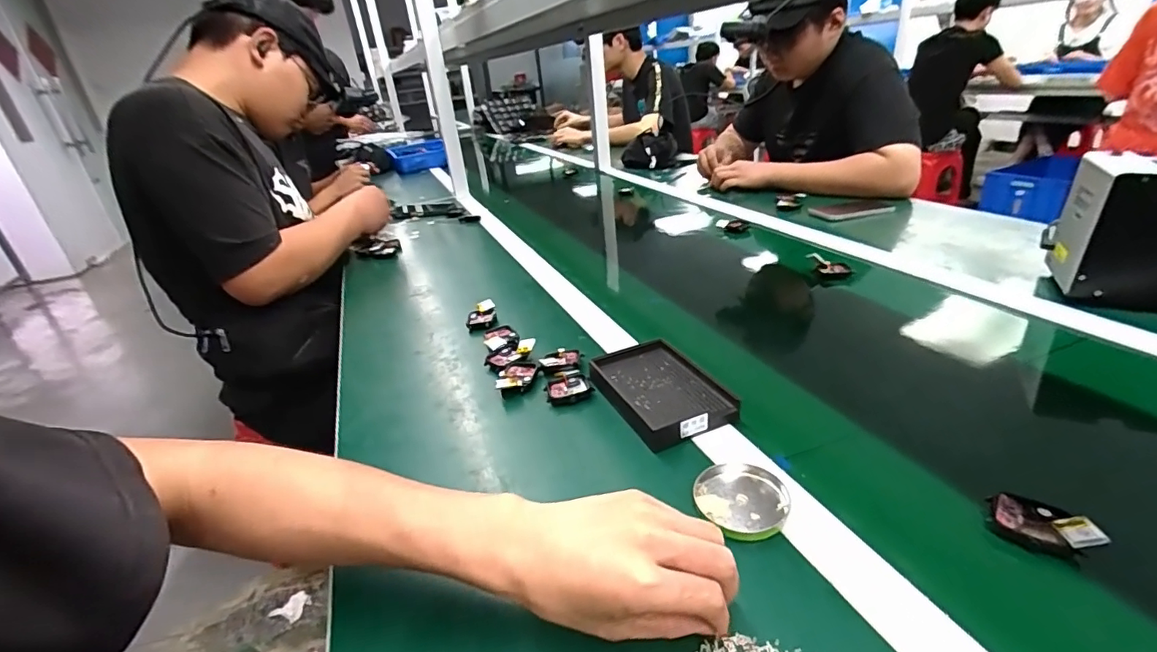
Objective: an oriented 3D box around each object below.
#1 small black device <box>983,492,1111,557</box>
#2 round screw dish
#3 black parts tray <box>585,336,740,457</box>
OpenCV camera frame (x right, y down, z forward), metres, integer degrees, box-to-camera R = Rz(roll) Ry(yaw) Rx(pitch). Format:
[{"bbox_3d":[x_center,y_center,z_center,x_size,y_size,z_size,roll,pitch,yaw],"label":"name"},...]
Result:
[{"bbox_3d":[0.302,0.130,0.337,0.035,0.027,0.054,-25,32,-31],"label":"small black device"},{"bbox_3d":[0.122,0.129,0.379,0.065,0.010,0.065,-6,27,3],"label":"round screw dish"},{"bbox_3d":[0.074,0.062,0.501,0.097,0.025,0.135,-16,29,-16],"label":"black parts tray"}]

